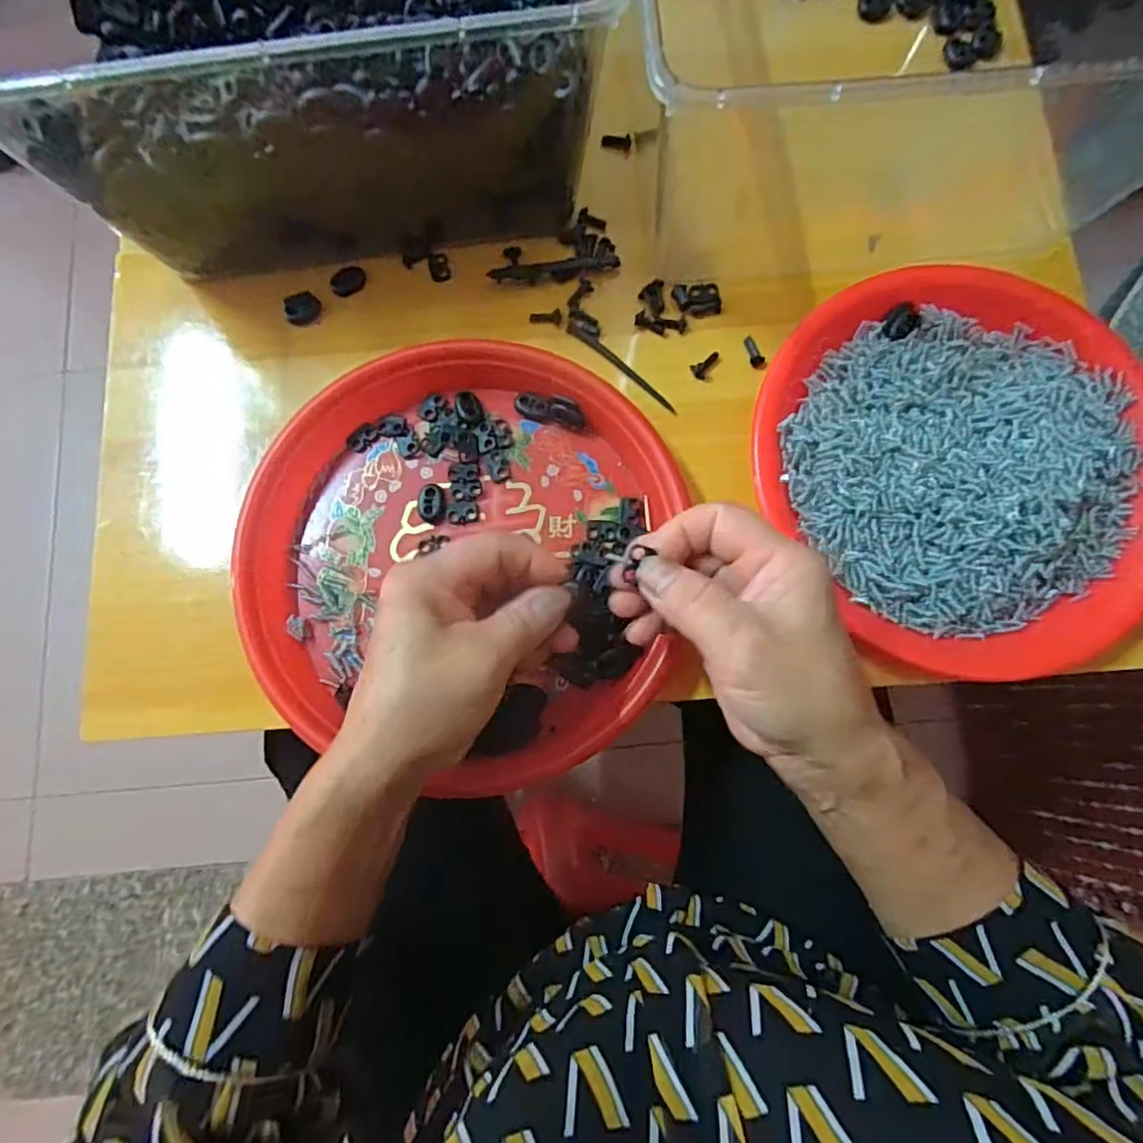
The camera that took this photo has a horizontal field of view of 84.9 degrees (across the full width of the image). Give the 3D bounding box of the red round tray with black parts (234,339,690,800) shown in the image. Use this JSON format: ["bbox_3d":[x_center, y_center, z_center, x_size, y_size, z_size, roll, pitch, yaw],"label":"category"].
[{"bbox_3d":[-0.058,-0.011,0.336,0.223,0.037,0.234,0,79,0],"label":"red round tray with black parts"}]

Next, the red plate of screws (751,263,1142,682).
[{"bbox_3d":[0.218,-0.063,0.339,0.209,0.023,0.223,0,79,0],"label":"red plate of screws"}]

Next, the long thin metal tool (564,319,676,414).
[{"bbox_3d":[0.030,-0.122,0.372,0.083,0.004,0.007,39,82,7],"label":"long thin metal tool"}]

